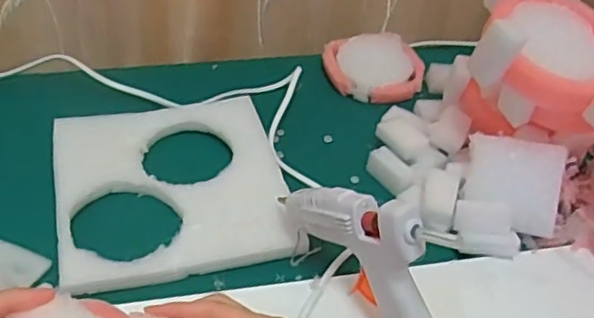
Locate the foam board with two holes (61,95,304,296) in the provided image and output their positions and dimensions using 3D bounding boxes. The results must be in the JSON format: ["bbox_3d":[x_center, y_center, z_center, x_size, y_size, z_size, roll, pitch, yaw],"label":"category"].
[{"bbox_3d":[-0.100,0.017,0.511,0.175,0.009,0.182,-9,45,-17],"label":"foam board with two holes"}]

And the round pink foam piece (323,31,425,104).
[{"bbox_3d":[0.081,-0.095,0.659,0.098,0.025,0.087,-4,44,-12],"label":"round pink foam piece"}]

